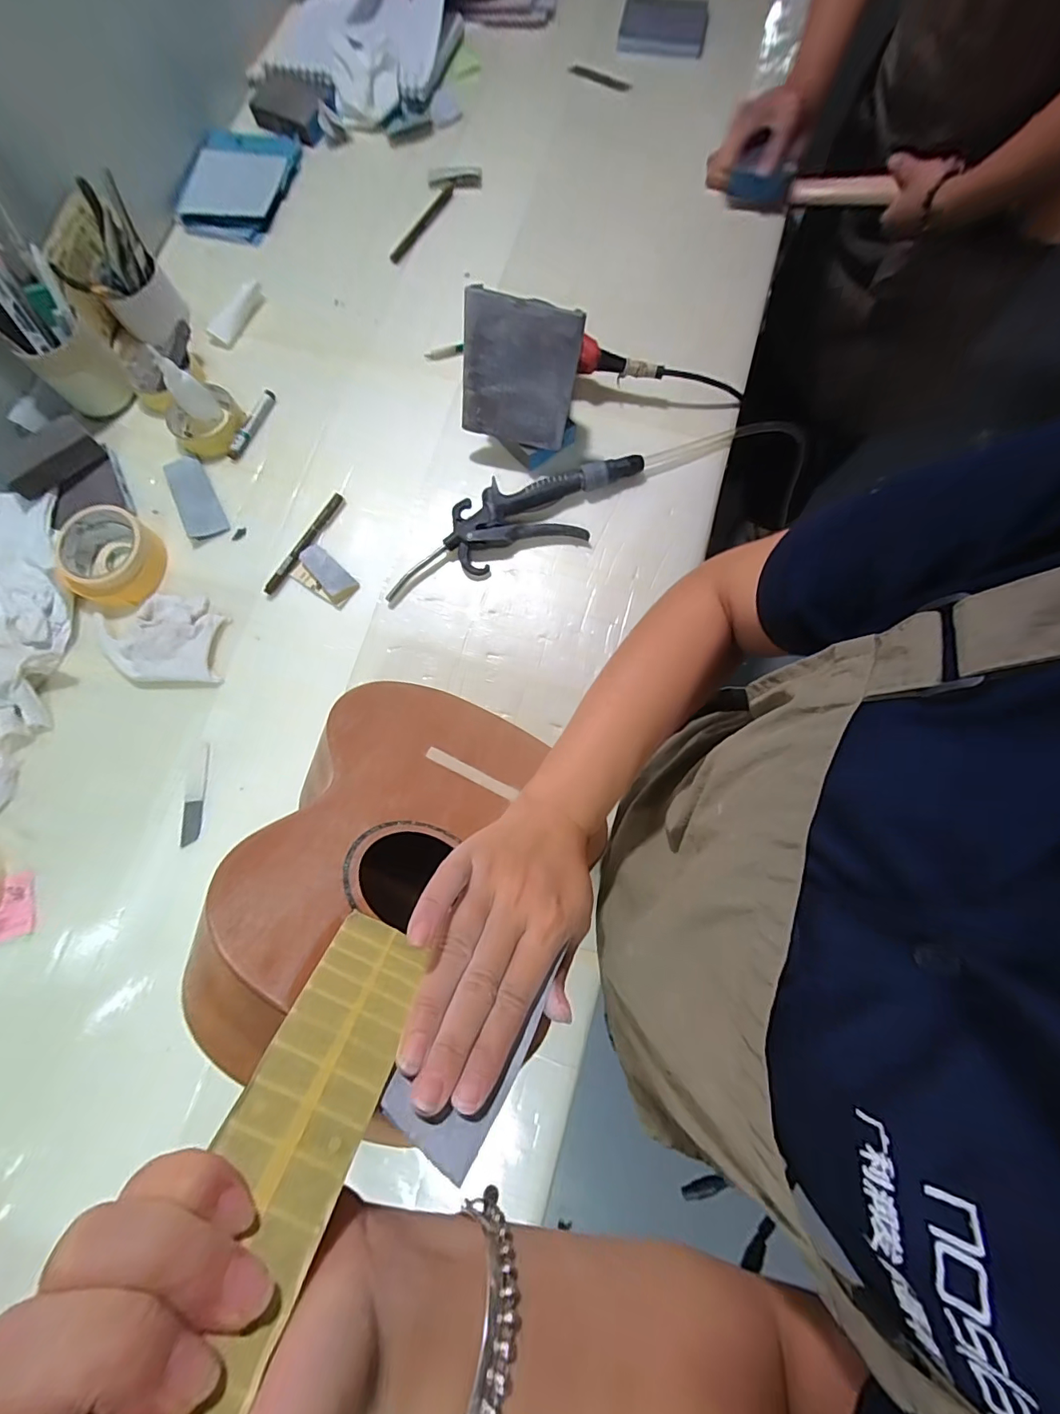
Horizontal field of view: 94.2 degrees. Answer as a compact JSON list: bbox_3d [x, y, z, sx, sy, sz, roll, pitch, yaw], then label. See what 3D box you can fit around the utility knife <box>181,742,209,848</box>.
[{"bbox_3d":[-0.338,0.088,0.497,0.020,0.004,0.097,-3,77,0],"label":"utility knife"}]

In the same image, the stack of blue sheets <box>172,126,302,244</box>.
[{"bbox_3d":[-0.399,-0.712,0.666,0.129,0.015,0.172,14,78,4],"label":"stack of blue sheets"}]

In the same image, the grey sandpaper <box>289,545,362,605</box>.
[{"bbox_3d":[-0.227,-0.144,0.541,0.077,0.010,0.041,40,81,9],"label":"grey sandpaper"}]

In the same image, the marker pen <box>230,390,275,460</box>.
[{"bbox_3d":[-0.331,-0.336,0.586,0.017,0.008,0.096,24,79,6],"label":"marker pen"}]

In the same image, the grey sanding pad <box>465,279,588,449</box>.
[{"bbox_3d":[-0.012,-0.332,0.495,0.111,0.125,0.009,13,53,1],"label":"grey sanding pad"}]

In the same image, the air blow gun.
[{"bbox_3d":[-0.016,-0.203,0.540,0.297,0.028,0.078,-18,78,-3],"label":"air blow gun"}]

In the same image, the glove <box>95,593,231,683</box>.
[{"bbox_3d":[-0.399,-0.075,0.522,0.137,0.021,0.095,0,77,1],"label":"glove"}]

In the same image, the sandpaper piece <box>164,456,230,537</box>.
[{"bbox_3d":[-0.385,-0.241,0.565,0.043,0.004,0.109,-28,78,-5],"label":"sandpaper piece"}]

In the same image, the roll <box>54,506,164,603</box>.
[{"bbox_3d":[-0.447,-0.160,0.524,0.090,0.037,0.092,0,77,1],"label":"roll"}]

